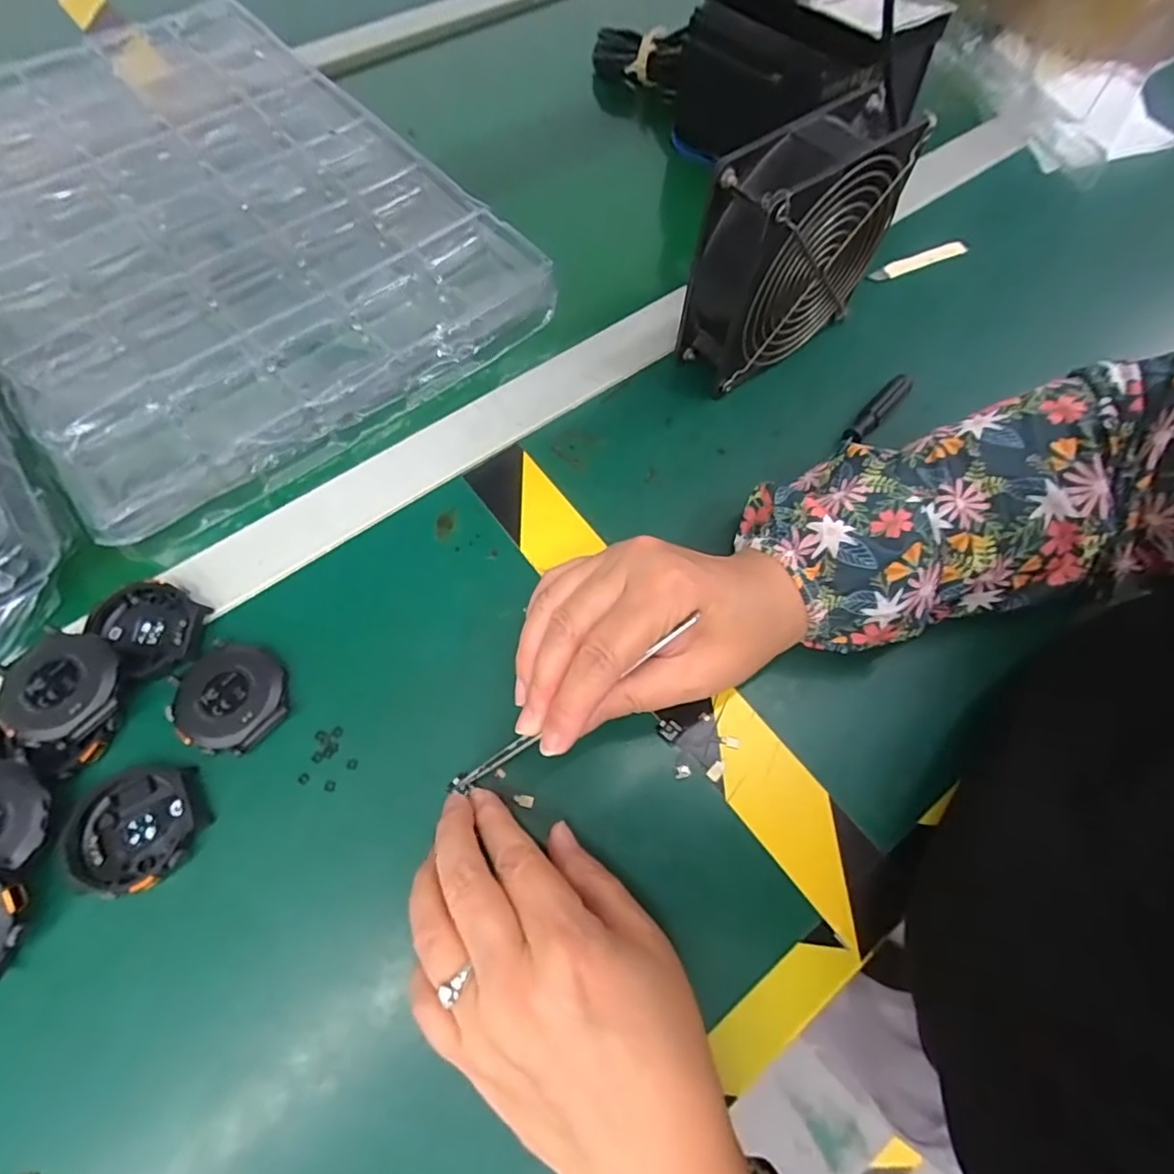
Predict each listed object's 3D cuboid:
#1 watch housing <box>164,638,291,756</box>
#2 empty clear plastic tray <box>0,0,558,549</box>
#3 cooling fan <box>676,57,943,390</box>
[{"bbox_3d":[-0.169,0.051,0.274,0.052,0.009,0.050,39,71,15],"label":"watch housing"},{"bbox_3d":[-0.282,-0.268,0.412,0.311,0.036,0.482,-38,72,-16],"label":"empty clear plastic tray"},{"bbox_3d":[0.115,-0.188,0.330,0.124,0.121,0.051,-37,71,-15],"label":"cooling fan"}]

